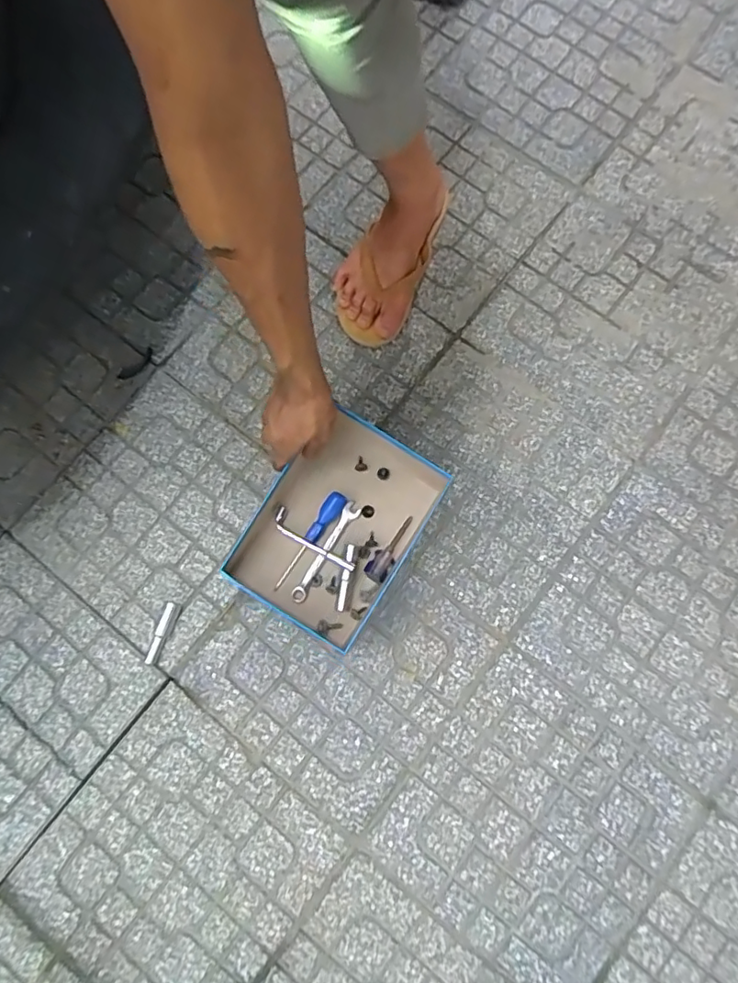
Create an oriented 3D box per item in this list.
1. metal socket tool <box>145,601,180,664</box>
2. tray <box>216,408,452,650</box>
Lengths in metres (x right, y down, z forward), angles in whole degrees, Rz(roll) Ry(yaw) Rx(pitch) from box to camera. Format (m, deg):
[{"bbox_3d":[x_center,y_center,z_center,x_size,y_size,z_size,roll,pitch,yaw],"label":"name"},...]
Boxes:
[{"bbox_3d":[-0.264,0.180,0.727,0.017,0.013,0.079,20,78,6],"label":"metal socket tool"},{"bbox_3d":[-0.035,0.037,0.690,0.173,0.025,0.248,31,79,8],"label":"tray"}]

